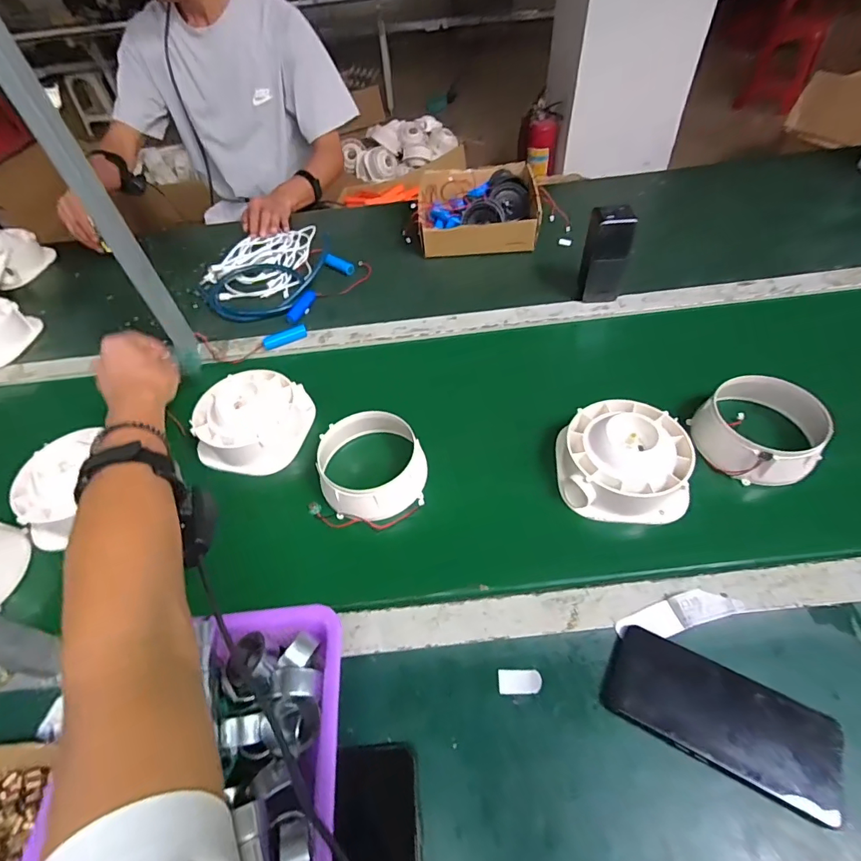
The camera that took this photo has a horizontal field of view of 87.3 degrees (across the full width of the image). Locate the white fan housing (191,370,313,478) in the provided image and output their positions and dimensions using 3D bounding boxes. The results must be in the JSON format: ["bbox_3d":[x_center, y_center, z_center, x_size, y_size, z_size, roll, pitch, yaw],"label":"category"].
[{"bbox_3d":[-0.236,-0.015,0.591,0.135,0.053,0.133,-3,52,3],"label":"white fan housing"}]

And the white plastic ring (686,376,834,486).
[{"bbox_3d":[0.388,-0.006,0.526,0.135,0.059,0.129,-3,52,3],"label":"white plastic ring"}]

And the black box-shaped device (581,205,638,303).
[{"bbox_3d":[0.256,-0.252,0.655,0.058,0.129,0.037,6,53,10],"label":"black box-shaped device"}]

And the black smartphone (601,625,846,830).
[{"bbox_3d":[0.231,0.227,0.364,0.163,0.011,0.074,22,57,21],"label":"black smartphone"}]

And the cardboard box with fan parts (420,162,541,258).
[{"bbox_3d":[0.089,-0.411,0.841,0.216,0.068,0.192,-2,52,4],"label":"cardboard box with fan parts"}]

